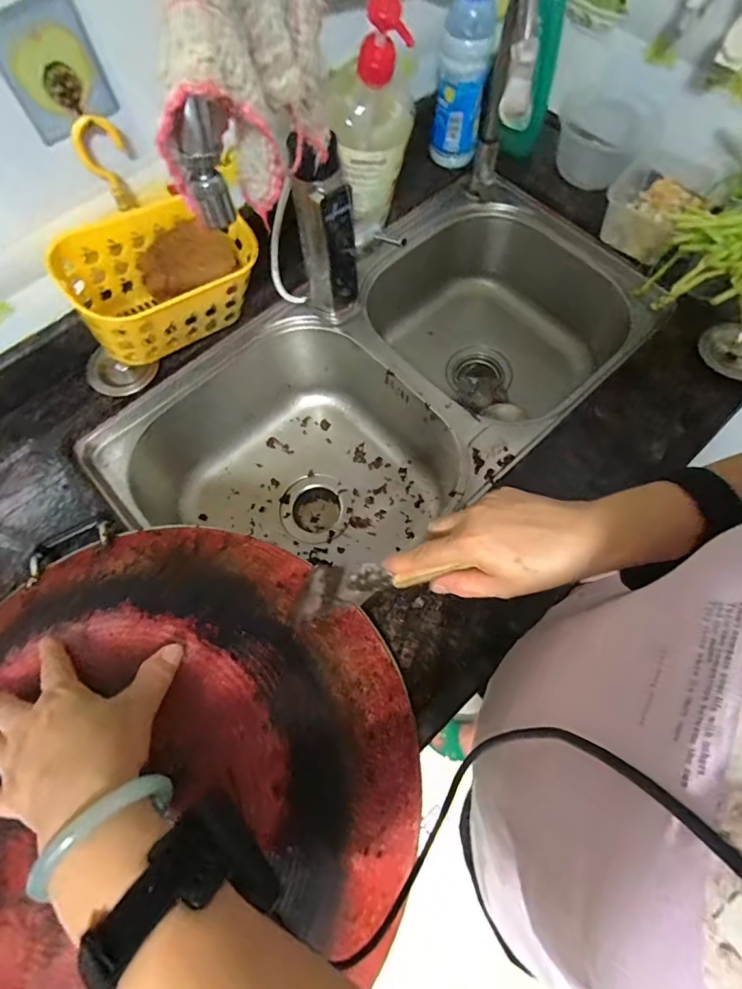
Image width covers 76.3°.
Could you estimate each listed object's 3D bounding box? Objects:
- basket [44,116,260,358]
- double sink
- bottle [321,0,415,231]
[{"bbox_3d":[-0.229,-0.254,0.505,0.121,0.185,0.188,43,75,15],"label":"basket"},{"bbox_3d":[0.030,-0.143,0.723,0.400,0.221,0.732,43,75,15],"label":"double sink"},{"bbox_3d":[0.001,-0.402,0.513,0.081,0.212,0.076,9,69,4],"label":"bottle"}]

